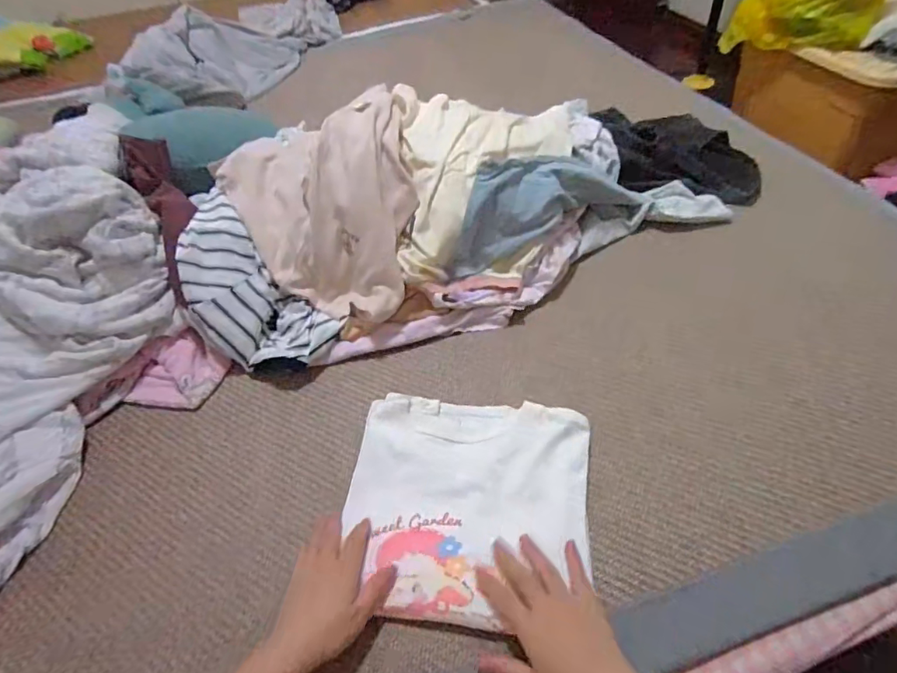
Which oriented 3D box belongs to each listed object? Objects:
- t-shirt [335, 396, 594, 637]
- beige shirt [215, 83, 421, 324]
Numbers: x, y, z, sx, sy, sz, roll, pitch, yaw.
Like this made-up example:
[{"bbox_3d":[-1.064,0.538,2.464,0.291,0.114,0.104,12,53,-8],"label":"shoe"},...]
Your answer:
[{"bbox_3d":[0.017,0.169,0.549,0.254,0.020,0.244,3,47,10],"label":"t-shirt"},{"bbox_3d":[-0.190,-0.203,0.762,0.283,0.177,0.343,-4,48,4],"label":"beige shirt"}]

